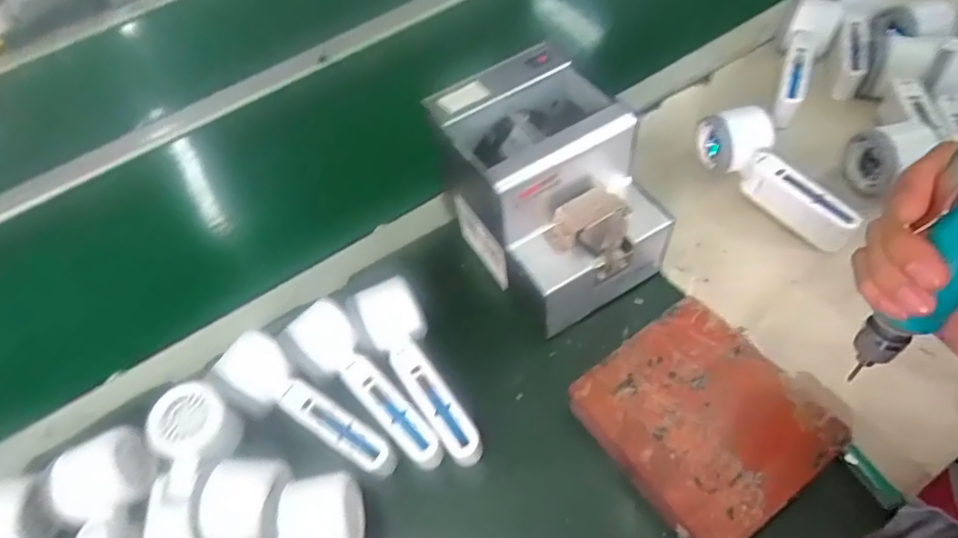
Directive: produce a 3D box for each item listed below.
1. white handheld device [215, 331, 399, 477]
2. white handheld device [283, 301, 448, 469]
[{"bbox_3d":[-0.132,0.113,0.451,0.167,0.047,0.038,27,63,23],"label":"white handheld device"},{"bbox_3d":[-0.091,0.096,0.447,0.045,0.053,0.163,-36,59,-16],"label":"white handheld device"}]

